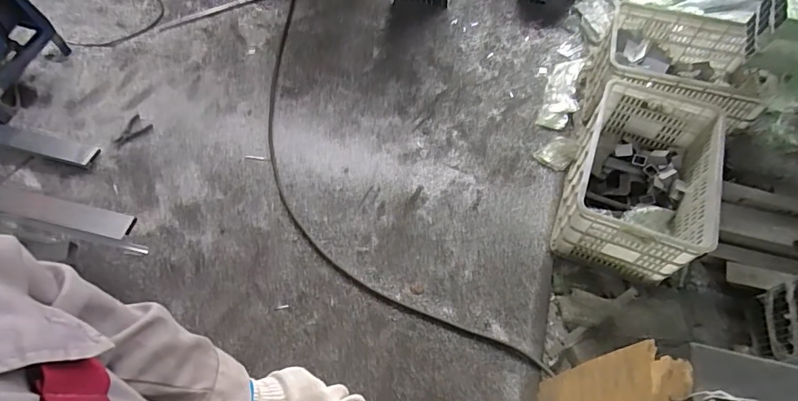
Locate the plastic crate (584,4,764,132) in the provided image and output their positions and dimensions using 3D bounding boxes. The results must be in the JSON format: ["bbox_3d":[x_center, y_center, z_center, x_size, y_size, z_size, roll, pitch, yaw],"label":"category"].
[{"bbox_3d":[0.982,-0.449,1.665,0.519,0.260,0.414,17,63,10],"label":"plastic crate"}]

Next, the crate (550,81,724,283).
[{"bbox_3d":[0.752,-0.066,1.448,0.379,0.246,0.546,17,63,10],"label":"crate"}]

